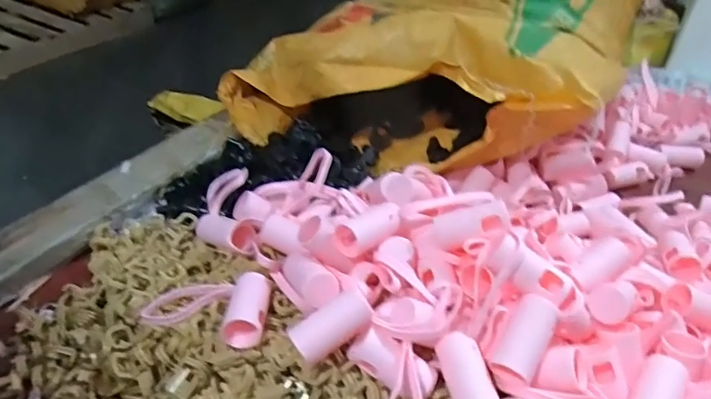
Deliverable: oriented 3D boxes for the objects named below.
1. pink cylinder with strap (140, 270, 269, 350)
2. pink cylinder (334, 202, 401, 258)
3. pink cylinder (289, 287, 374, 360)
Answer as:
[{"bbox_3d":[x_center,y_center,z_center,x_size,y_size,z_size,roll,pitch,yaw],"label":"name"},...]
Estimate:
[{"bbox_3d":[-0.124,0.087,0.443,0.119,0.040,0.070,16,40,16],"label":"pink cylinder with strap"},{"bbox_3d":[0.012,0.025,0.451,0.063,0.024,0.025,-30,51,-18],"label":"pink cylinder"},{"bbox_3d":[-0.016,0.094,0.381,0.062,0.022,0.025,-34,51,-7],"label":"pink cylinder"}]

